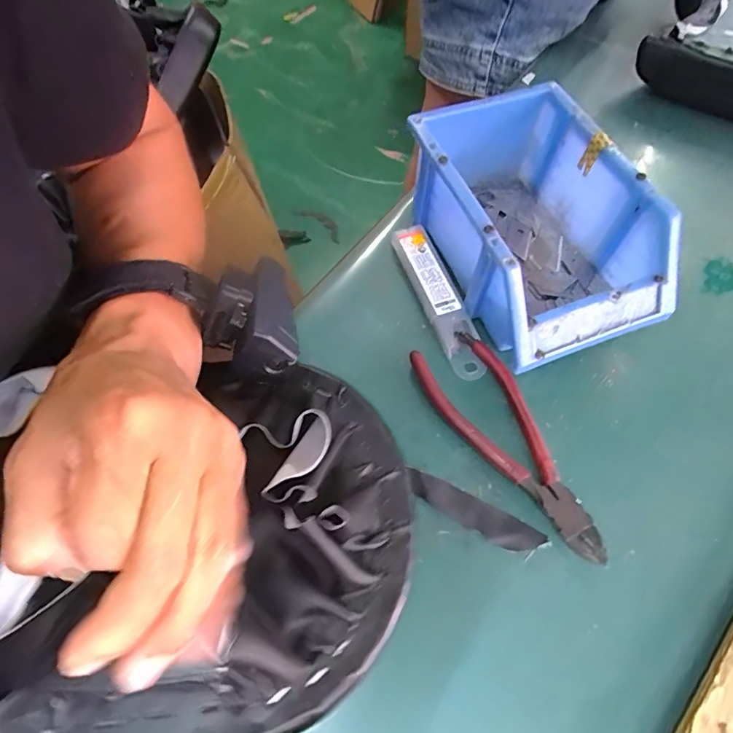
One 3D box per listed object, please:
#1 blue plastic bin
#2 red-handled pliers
[{"bbox_3d":[0.114,-0.098,0.324,0.113,0.074,0.180,-19,64,-11],"label":"blue plastic bin"},{"bbox_3d":[0.088,0.044,0.286,0.050,0.013,0.153,-29,66,-15],"label":"red-handled pliers"}]

